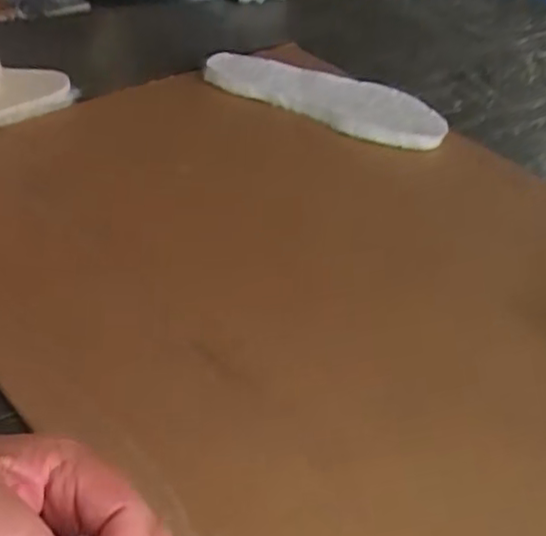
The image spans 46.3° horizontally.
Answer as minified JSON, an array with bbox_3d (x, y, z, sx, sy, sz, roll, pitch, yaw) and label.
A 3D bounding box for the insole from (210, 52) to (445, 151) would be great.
[{"bbox_3d":[0.061,-0.199,0.731,0.277,0.016,0.099,20,51,13],"label":"insole"}]

